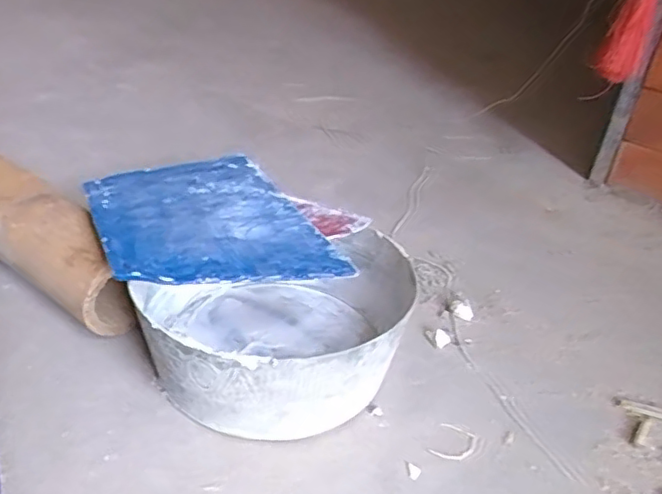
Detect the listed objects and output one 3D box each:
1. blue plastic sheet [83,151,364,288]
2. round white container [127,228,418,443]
[{"bbox_3d":[-0.094,-0.023,0.446,0.144,0.006,0.198,-8,32,-28],"label":"blue plastic sheet"},{"bbox_3d":[-0.030,0.050,0.419,0.168,0.078,0.162,5,32,-3],"label":"round white container"}]

